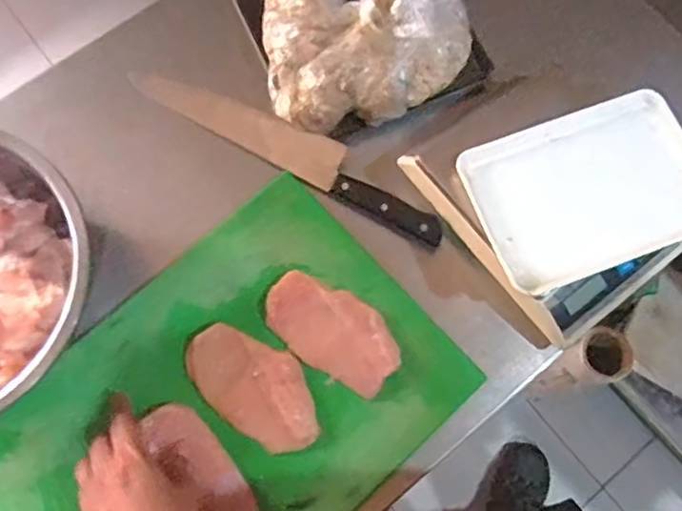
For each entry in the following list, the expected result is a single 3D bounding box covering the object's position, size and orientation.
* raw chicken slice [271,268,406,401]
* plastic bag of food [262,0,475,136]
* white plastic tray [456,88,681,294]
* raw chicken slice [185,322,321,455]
[{"bbox_3d":[-0.008,0.073,0.612,0.138,0.013,0.075,30,75,7],"label":"raw chicken slice"},{"bbox_3d":[0.021,-0.232,0.651,0.235,0.105,0.191,14,73,3],"label":"plastic bag of food"},{"bbox_3d":[0.235,-0.061,0.599,0.216,0.042,0.144,-19,75,-7],"label":"white plastic tray"},{"bbox_3d":[-0.083,0.124,0.600,0.146,0.009,0.078,35,76,9],"label":"raw chicken slice"}]

